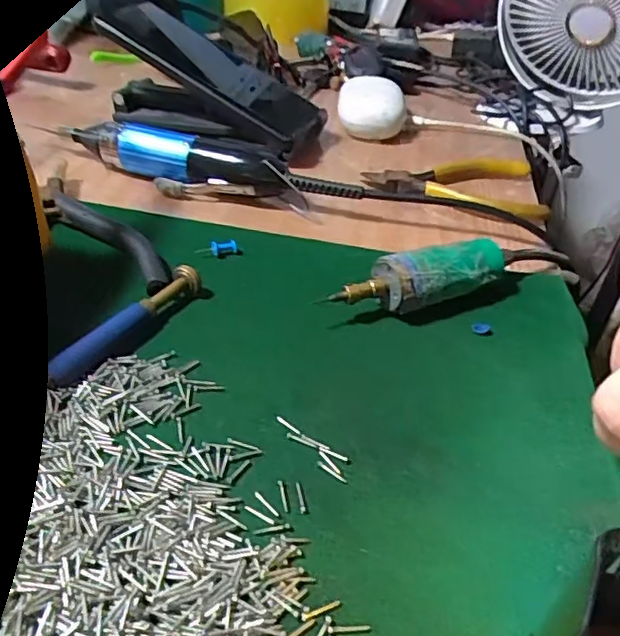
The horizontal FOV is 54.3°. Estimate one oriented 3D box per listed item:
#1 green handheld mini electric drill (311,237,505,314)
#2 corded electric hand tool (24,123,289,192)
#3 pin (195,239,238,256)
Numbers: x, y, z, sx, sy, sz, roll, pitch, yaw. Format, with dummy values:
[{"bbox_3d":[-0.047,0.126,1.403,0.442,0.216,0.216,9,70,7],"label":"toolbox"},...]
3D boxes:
[{"bbox_3d":[0.053,-0.017,0.295,0.093,0.032,0.022,-10,39,-20],"label":"green handheld mini electric drill"},{"bbox_3d":[-0.096,-0.106,0.398,0.171,0.033,0.029,12,36,9],"label":"corded electric hand tool"},{"bbox_3d":[-0.050,-0.038,0.328,0.023,0.008,0.007,-11,40,-22],"label":"pin"}]

